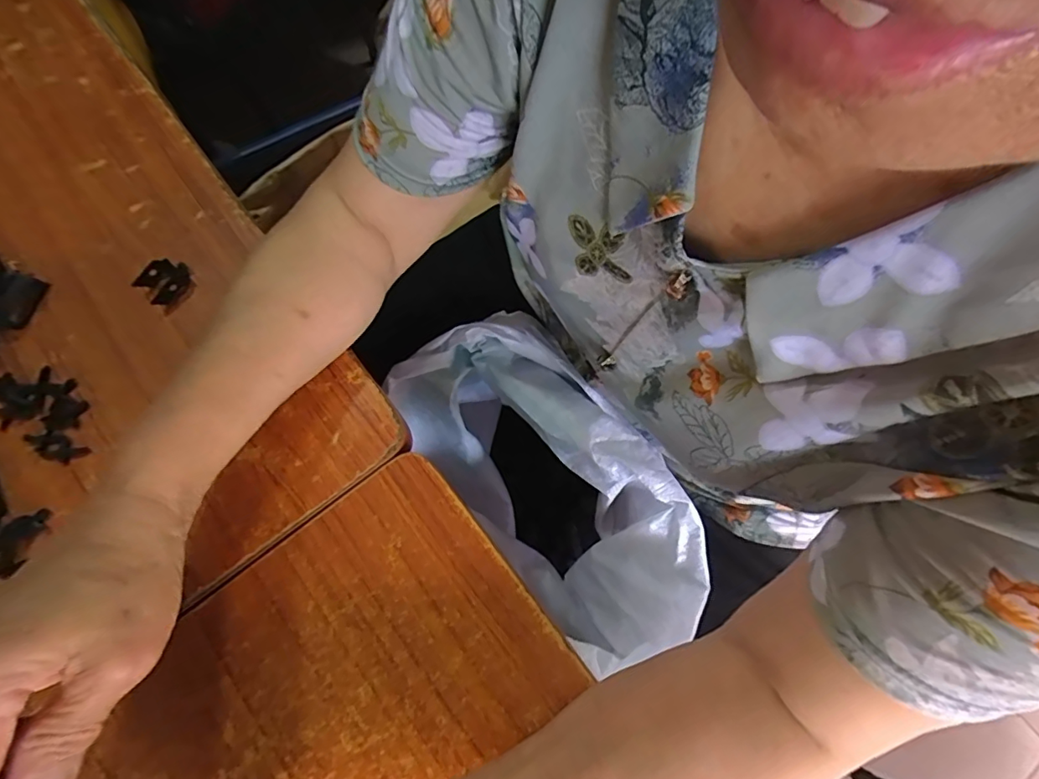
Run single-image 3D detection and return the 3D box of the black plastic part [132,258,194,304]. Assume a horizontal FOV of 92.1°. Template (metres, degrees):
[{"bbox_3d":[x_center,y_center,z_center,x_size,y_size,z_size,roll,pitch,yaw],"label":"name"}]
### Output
[{"bbox_3d":[-0.246,-0.076,0.349,0.029,0.012,0.032,40,76,11],"label":"black plastic part"}]

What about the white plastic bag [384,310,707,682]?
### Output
[{"bbox_3d":[0.029,0.105,0.540,0.143,0.323,0.296,-39,77,-11],"label":"white plastic bag"}]

